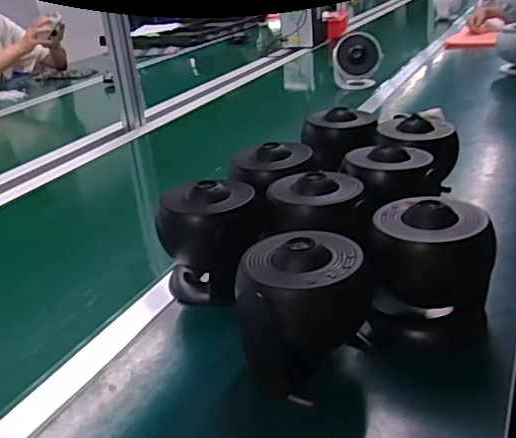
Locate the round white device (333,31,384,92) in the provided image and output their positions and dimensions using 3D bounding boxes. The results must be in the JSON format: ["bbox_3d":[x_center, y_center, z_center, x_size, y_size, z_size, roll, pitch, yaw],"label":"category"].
[{"bbox_3d":[0.261,-0.408,1.480,0.120,0.136,0.085,0,26,10],"label":"round white device"}]

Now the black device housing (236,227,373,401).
[{"bbox_3d":[0.042,0.081,0.496,0.112,0.117,0.105,1,26,10],"label":"black device housing"}]

